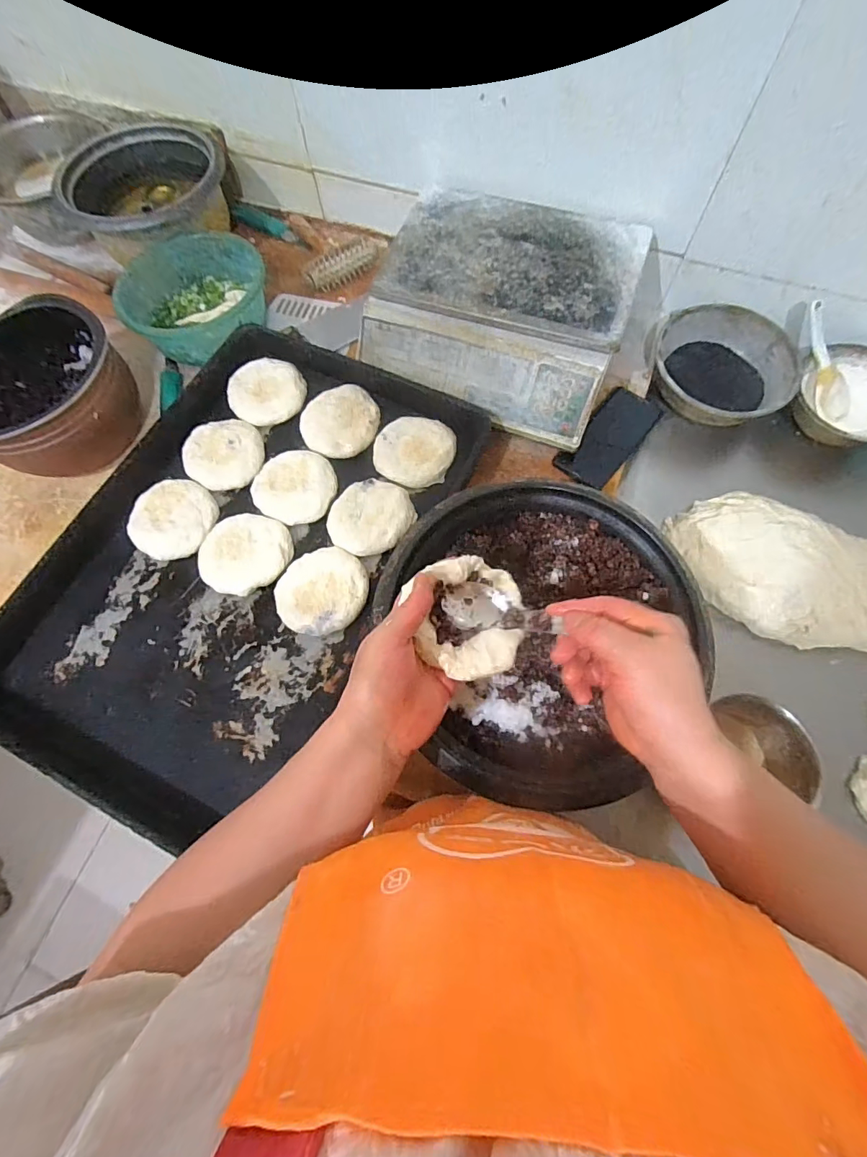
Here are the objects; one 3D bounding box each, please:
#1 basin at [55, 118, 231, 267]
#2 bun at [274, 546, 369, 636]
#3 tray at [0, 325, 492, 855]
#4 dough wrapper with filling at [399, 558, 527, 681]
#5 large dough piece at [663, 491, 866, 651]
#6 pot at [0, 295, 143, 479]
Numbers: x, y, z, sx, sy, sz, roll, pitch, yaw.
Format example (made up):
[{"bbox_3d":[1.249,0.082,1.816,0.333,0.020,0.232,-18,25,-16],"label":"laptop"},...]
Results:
[{"bbox_3d":[-0.442,-0.608,0.747,0.218,0.095,0.228,-1,70,2],"label":"basin"},{"bbox_3d":[-0.133,0.015,0.561,0.105,0.024,0.106,-1,70,2],"label":"bun"},{"bbox_3d":[-0.234,-0.038,0.574,0.422,0.055,0.605,26,73,11],"label":"tray"},{"bbox_3d":[0.030,0.030,0.376,0.091,0.031,0.096,-1,70,2],"label":"dough wrapper with filling"},{"bbox_3d":[0.441,-0.002,0.565,0.306,0.046,0.157,28,73,12],"label":"large dough piece"},{"bbox_3d":[-0.516,-0.245,0.634,0.220,0.114,0.211,-1,70,2],"label":"pot"}]

